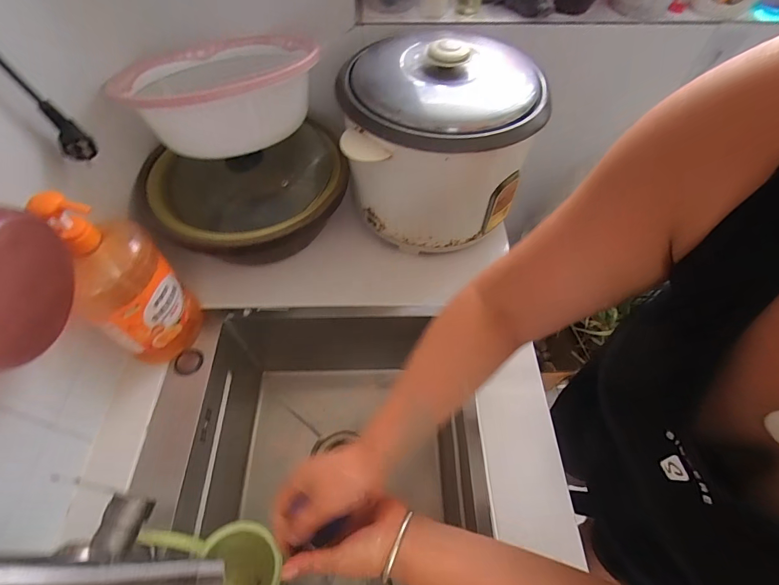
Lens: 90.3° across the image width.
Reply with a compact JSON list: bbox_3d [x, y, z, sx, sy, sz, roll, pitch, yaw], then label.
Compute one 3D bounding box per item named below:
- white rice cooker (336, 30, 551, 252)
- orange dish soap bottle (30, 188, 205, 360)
[{"bbox_3d":[0.077,-0.239,0.616,0.279,0.236,0.265,2,57,1],"label":"white rice cooker"},{"bbox_3d":[-0.328,-0.009,0.486,0.108,0.265,0.080,-39,66,-22],"label":"orange dish soap bottle"}]

